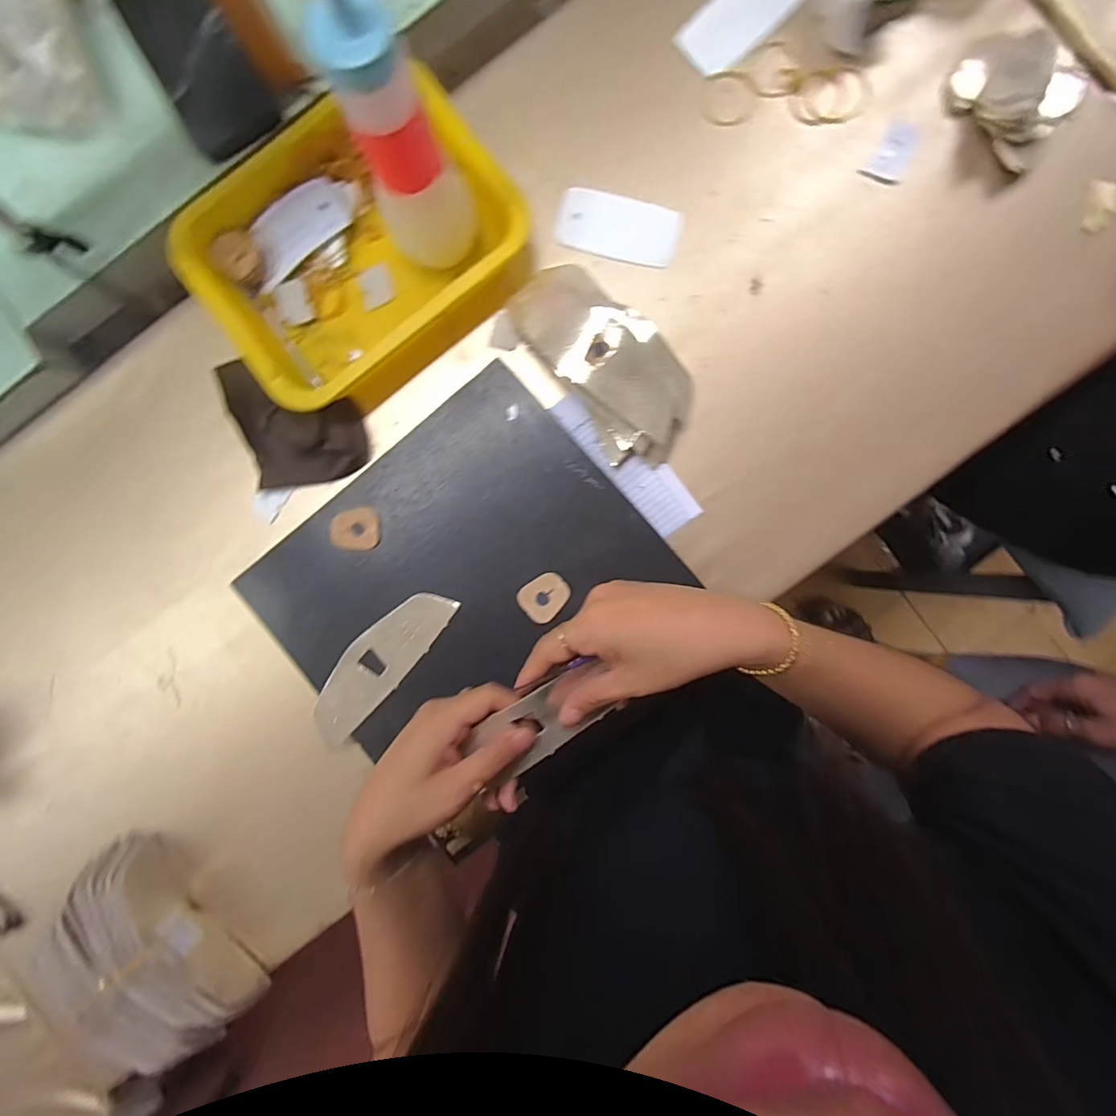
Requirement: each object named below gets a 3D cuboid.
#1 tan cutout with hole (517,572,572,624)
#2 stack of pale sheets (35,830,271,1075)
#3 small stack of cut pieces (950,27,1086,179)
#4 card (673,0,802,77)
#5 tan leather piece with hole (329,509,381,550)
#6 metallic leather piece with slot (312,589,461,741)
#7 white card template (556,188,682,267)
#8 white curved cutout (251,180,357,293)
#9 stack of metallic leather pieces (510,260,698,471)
[{"bbox_3d":[-0.011,0.032,0.409,0.040,0.005,0.035,-42,88,2],"label":"tan cutout with hole"},{"bbox_3d":[-0.360,0.349,0.425,0.181,0.069,0.134,45,91,2],"label":"stack of pale sheets"},{"bbox_3d":[0.378,-0.386,0.404,0.093,0.019,0.104,37,92,2],"label":"small stack of cut pieces"},{"bbox_3d":[0.153,-0.464,0.423,0.098,0.004,0.057,-38,84,6],"label":"card"},{"bbox_3d":[-0.170,-0.025,0.412,0.040,0.004,0.035,-1,86,-3],"label":"tan leather piece with hole"},{"bbox_3d":[-0.151,0.087,0.414,0.050,0.004,0.154,40,91,0],"label":"metallic leather piece with slot"},{"bbox_3d":[0.052,-0.288,0.431,0.102,0.004,0.055,14,89,0],"label":"white card template"},{"bbox_3d":[-0.223,-0.284,0.423,0.108,0.015,0.044,-37,89,2],"label":"white curved cutout"},{"bbox_3d":[0.043,-0.166,0.408,0.094,0.049,0.184,-36,88,2],"label":"stack of metallic leather pieces"}]

